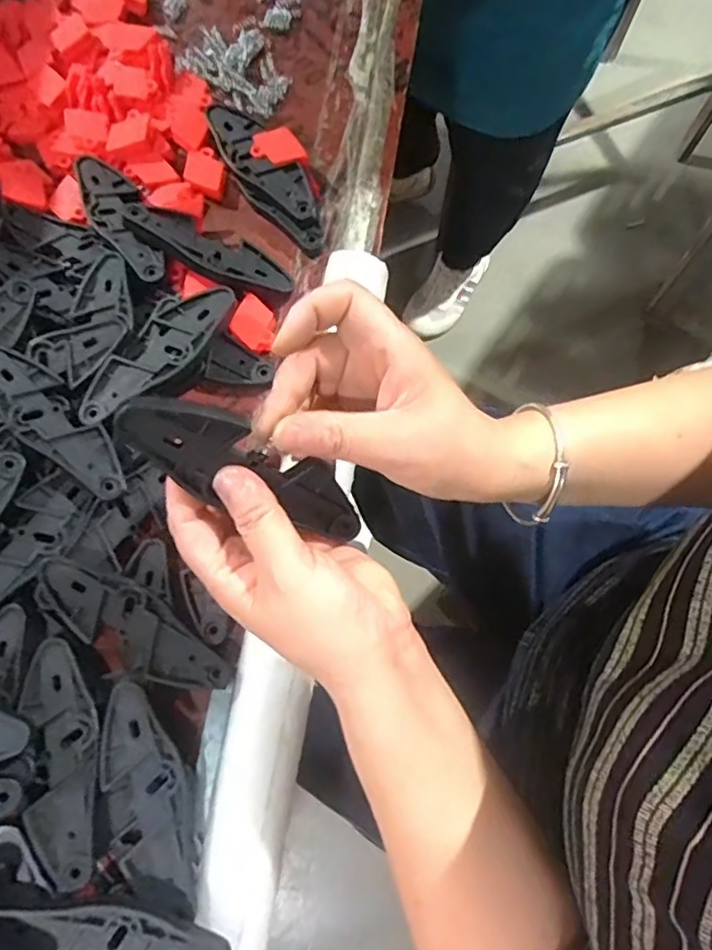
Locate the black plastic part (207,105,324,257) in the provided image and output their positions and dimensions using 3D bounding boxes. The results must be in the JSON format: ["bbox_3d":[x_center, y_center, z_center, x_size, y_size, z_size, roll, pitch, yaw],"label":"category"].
[{"bbox_3d":[-0.067,-0.226,0.451,0.039,0.021,0.133,-34,75,-10],"label":"black plastic part"}]

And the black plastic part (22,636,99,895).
[{"bbox_3d":[-0.161,0.153,0.324,0.034,0.009,0.124,-13,73,-4],"label":"black plastic part"}]

